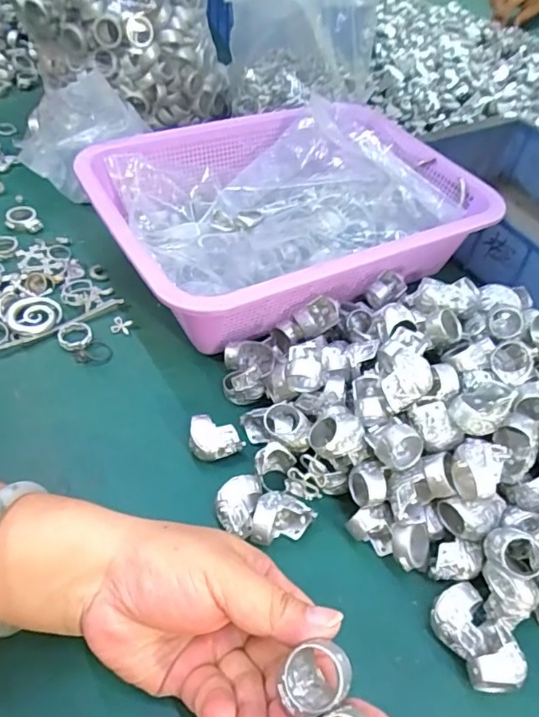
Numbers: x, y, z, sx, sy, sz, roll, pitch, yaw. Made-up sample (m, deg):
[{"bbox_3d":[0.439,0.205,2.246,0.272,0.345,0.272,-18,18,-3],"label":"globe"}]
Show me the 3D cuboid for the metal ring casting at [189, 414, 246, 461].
[{"bbox_3d":[-0.034,0.051,0.344,0.032,0.022,0.023,-6,50,-11],"label":"metal ring casting"}]

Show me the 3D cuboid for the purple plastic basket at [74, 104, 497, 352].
[{"bbox_3d":[0.017,-0.123,0.459,0.303,0.077,0.222,-21,54,-22],"label":"purple plastic basket"}]

